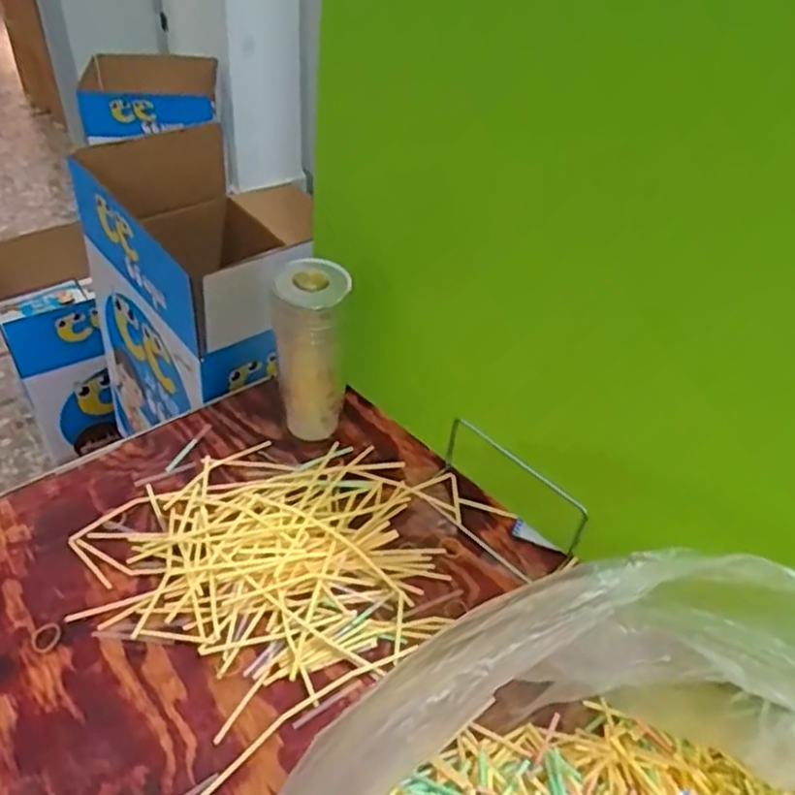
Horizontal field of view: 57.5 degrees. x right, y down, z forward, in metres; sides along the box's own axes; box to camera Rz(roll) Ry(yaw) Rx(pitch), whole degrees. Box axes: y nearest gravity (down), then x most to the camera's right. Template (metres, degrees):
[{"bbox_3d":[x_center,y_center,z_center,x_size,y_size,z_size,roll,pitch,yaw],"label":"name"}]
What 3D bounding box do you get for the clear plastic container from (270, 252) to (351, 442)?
[{"bbox_3d":[-0.079,-0.034,0.668,0.065,0.188,0.060,-4,46,-10],"label":"clear plastic container"}]

